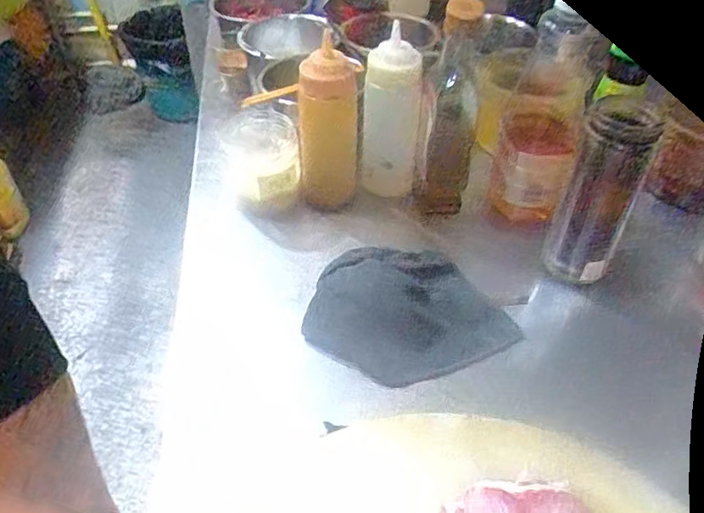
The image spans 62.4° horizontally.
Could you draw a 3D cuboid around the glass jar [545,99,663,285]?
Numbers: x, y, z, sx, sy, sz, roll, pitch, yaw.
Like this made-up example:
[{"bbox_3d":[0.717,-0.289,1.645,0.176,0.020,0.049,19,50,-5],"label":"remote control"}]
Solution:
[{"bbox_3d":[0.229,-0.060,0.539,0.064,0.180,0.064,17,46,21],"label":"glass jar"}]

